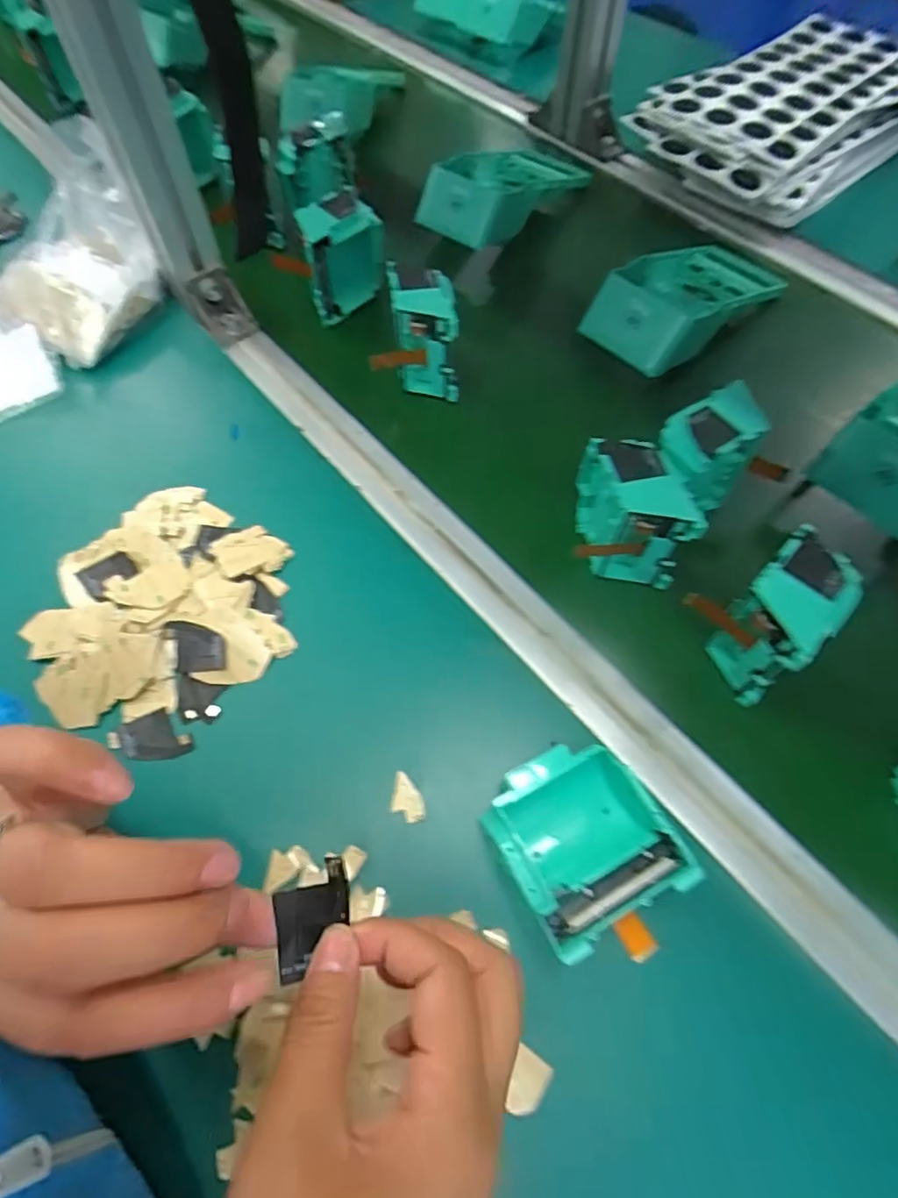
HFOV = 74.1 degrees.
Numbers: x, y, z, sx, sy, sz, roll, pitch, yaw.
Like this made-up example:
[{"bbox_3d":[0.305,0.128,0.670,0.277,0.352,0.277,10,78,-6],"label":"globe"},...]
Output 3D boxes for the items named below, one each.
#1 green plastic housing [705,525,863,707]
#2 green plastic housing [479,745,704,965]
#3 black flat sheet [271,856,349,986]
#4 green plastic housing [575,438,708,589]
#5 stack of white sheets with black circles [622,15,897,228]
[{"bbox_3d":[0.178,0.012,0.323,0.063,0.070,0.043,-39,69,-20],"label":"green plastic housing"},{"bbox_3d":[0.068,0.119,0.284,0.079,0.038,0.092,-26,65,-14],"label":"green plastic housing"},{"bbox_3d":[-0.048,0.112,0.208,0.027,0.004,0.036,-13,71,8],"label":"black flat sheet"},{"bbox_3d":[0.111,-0.055,0.362,0.059,0.071,0.063,6,61,3],"label":"green plastic housing"},{"bbox_3d":[0.339,-0.479,0.599,0.318,0.063,0.179,-36,68,-19],"label":"stack of white sheets with black circles"}]

